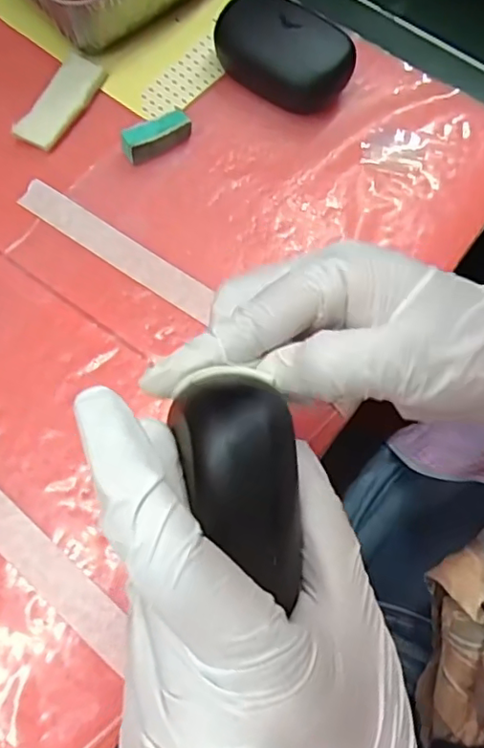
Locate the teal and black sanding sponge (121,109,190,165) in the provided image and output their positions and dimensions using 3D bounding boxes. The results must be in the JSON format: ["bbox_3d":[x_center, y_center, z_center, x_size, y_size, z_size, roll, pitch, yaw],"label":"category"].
[{"bbox_3d":[-0.050,-0.138,0.341,0.040,0.017,0.016,-25,73,-10],"label":"teal and black sanding sponge"}]

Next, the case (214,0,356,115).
[{"bbox_3d":[0.025,-0.195,0.355,0.084,0.036,0.044,34,73,10],"label":"case"}]

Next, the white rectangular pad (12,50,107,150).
[{"bbox_3d":[-0.107,-0.163,0.349,0.028,0.009,0.068,23,71,6],"label":"white rectangular pad"}]

